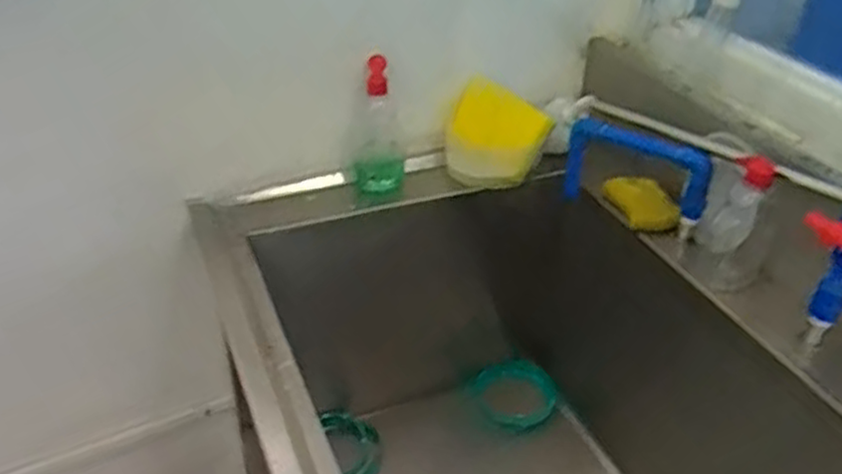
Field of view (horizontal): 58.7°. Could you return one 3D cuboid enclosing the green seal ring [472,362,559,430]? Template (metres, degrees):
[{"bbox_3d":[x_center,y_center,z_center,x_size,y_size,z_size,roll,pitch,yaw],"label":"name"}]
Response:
[{"bbox_3d":[0.152,0.252,1.219,0.131,0.026,0.128,2,35,0],"label":"green seal ring"}]

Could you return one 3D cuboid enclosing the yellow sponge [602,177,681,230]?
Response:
[{"bbox_3d":[0.290,-0.046,0.971,0.074,0.023,0.104,-4,36,-8],"label":"yellow sponge"}]

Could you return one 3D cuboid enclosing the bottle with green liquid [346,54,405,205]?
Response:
[{"bbox_3d":[-0.058,-0.138,0.983,0.075,0.175,0.058,-1,35,-4],"label":"bottle with green liquid"}]

